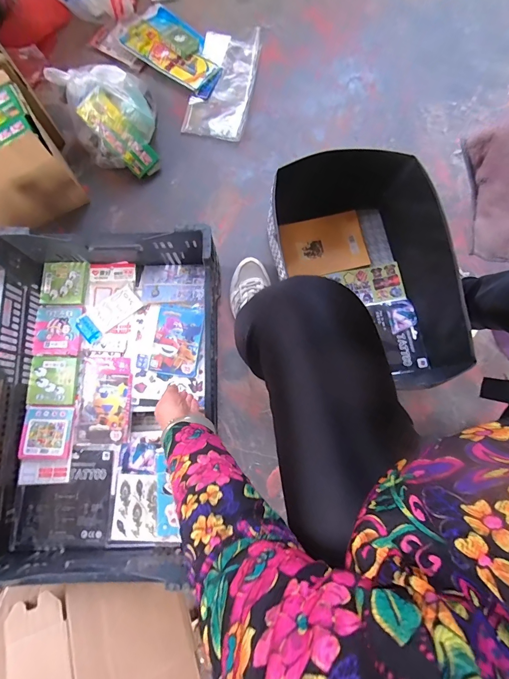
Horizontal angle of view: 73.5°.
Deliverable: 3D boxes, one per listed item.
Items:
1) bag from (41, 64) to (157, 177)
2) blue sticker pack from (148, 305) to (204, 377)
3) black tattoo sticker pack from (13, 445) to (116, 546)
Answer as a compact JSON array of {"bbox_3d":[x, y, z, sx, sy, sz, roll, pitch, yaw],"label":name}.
[{"bbox_3d":[-0.323,-0.501,0.793,0.193,0.166,0.188,-21,79,-6],"label":"bag"},{"bbox_3d":[-0.159,0.001,0.704,0.093,0.007,0.140,7,77,0],"label":"blue sticker pack"},{"bbox_3d":[-0.352,0.290,0.640,0.163,0.014,0.169,1,77,-1],"label":"black tattoo sticker pack"}]

